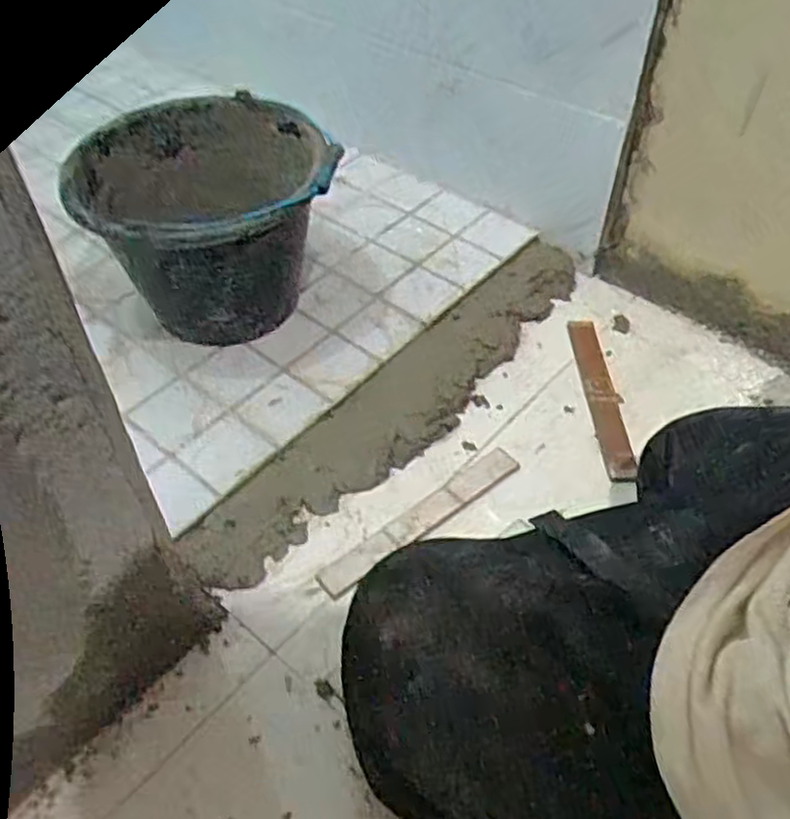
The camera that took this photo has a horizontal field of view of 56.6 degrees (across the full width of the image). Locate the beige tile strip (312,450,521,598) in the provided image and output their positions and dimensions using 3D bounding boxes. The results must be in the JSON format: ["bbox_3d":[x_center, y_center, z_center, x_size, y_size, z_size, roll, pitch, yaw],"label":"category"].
[{"bbox_3d":[0.029,0.107,0.747,0.249,0.009,0.034,-32,55,-26],"label":"beige tile strip"}]

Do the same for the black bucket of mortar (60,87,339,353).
[{"bbox_3d":[-0.209,-0.207,0.855,0.274,0.211,0.230,-7,50,-8],"label":"black bucket of mortar"}]

